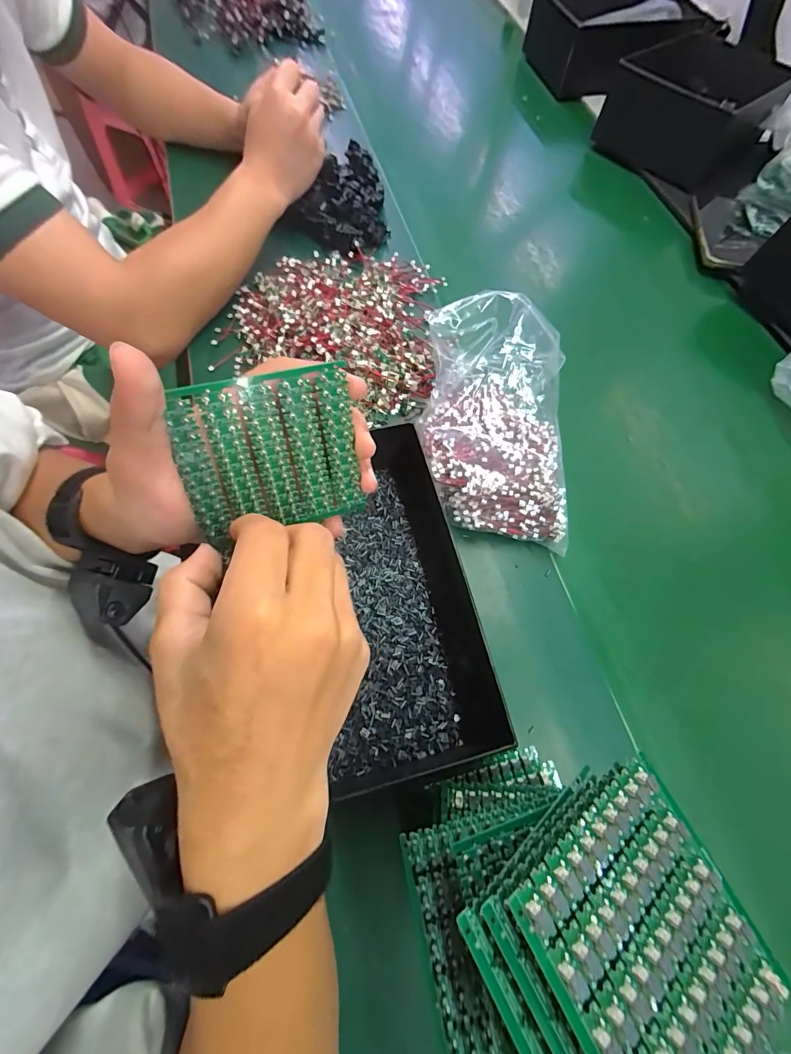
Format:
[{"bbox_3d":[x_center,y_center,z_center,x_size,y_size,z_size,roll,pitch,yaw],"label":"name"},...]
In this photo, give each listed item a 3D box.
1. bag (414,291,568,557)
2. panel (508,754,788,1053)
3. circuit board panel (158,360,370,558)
[{"bbox_3d":[0.091,-0.103,0.378,0.131,0.071,0.216,5,66,0],"label":"bag"},{"bbox_3d":[0.090,0.143,0.141,0.081,0.005,0.087,-22,74,-30],"label":"panel"},{"bbox_3d":[-0.062,-0.033,0.212,0.084,0.081,0.004,-18,36,-15],"label":"circuit board panel"}]

